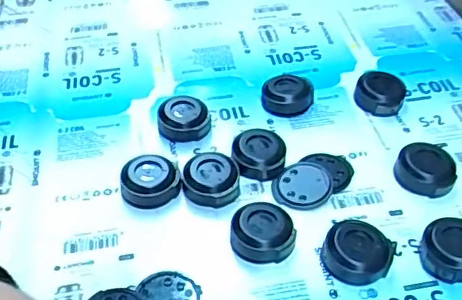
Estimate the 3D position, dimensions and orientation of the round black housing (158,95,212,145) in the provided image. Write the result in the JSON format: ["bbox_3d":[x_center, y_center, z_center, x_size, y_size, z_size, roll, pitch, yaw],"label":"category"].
[{"bbox_3d":[-0.028,-0.018,0.330,0.029,0.014,0.028,-1,45,1],"label":"round black housing"}]

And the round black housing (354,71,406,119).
[{"bbox_3d":[0.091,-0.034,0.345,0.030,0.014,0.029,-1,45,1],"label":"round black housing"}]

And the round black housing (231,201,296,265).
[{"bbox_3d":[0.015,0.039,0.268,0.029,0.014,0.026,-1,45,0],"label":"round black housing"}]

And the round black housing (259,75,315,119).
[{"bbox_3d":[0.034,-0.033,0.345,0.028,0.016,0.028,-1,45,1],"label":"round black housing"}]

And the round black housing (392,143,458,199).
[{"bbox_3d":[0.104,0.011,0.300,0.030,0.011,0.030,-1,45,1],"label":"round black housing"}]

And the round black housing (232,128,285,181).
[{"bbox_3d":[0.015,0.003,0.308,0.029,0.013,0.030,-1,45,1],"label":"round black housing"}]

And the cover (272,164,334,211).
[{"bbox_3d":[0.038,0.019,0.295,0.031,0.004,0.026,-20,48,-18],"label":"cover"}]

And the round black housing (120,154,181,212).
[{"bbox_3d":[-0.043,0.017,0.294,0.028,0.013,0.025,-25,49,-22],"label":"round black housing"}]

